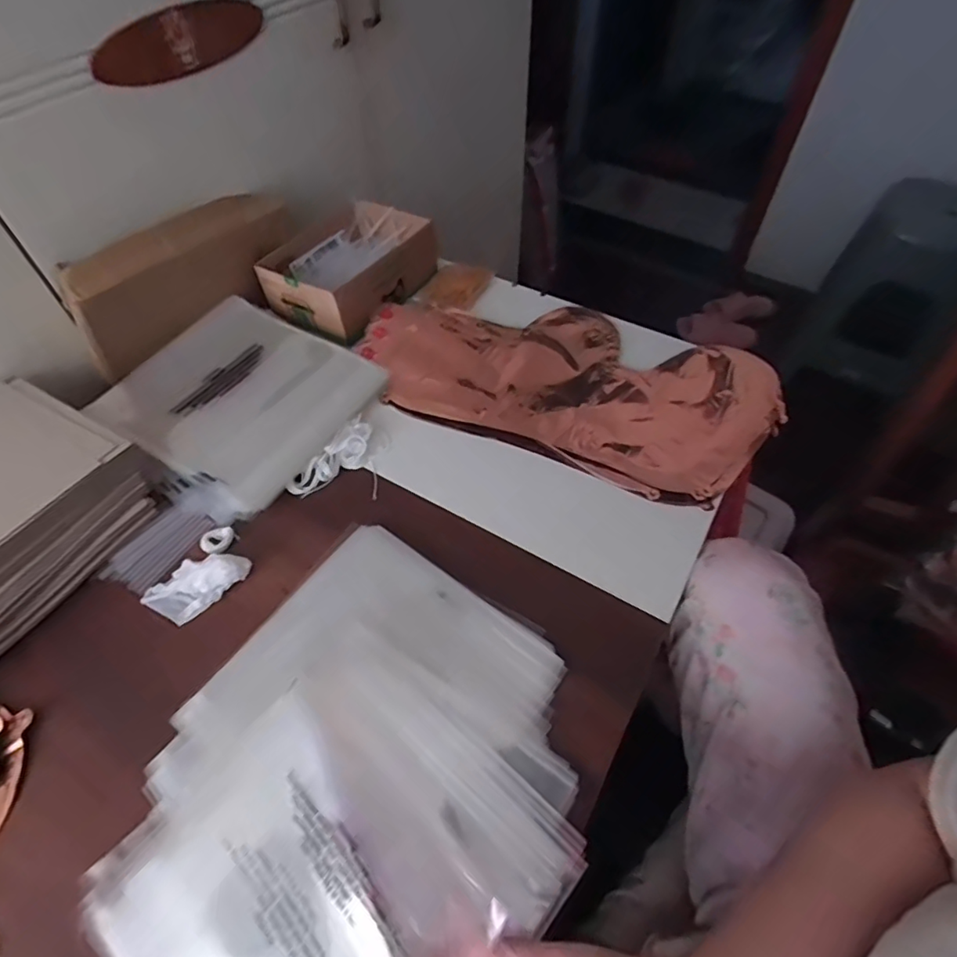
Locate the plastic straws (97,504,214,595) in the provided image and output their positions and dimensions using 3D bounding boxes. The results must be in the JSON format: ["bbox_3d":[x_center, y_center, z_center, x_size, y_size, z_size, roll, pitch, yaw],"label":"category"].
[{"bbox_3d":[-0.280,0.059,0.473,0.048,0.010,0.085,29,59,20],"label":"plastic straws"}]

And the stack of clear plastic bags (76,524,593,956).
[{"bbox_3d":[-0.082,0.199,0.359,0.266,0.026,0.309,30,59,20],"label":"stack of clear plastic bags"}]

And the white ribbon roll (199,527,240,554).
[{"bbox_3d":[-0.229,0.053,0.475,0.029,0.005,0.027,0,54,0],"label":"white ribbon roll"}]

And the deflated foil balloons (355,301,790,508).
[{"bbox_3d":[0.099,-0.119,0.592,0.437,0.028,0.233,20,56,14],"label":"deflated foil balloons"}]

